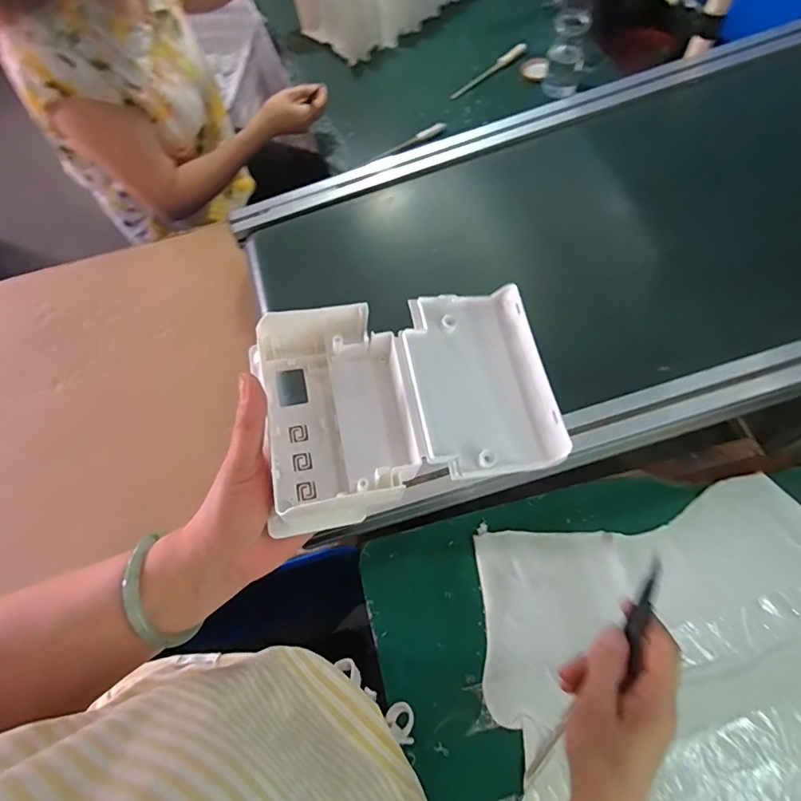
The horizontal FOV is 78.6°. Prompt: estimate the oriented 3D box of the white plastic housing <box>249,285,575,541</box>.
[{"bbox_3d":[0.002,-0.002,0.335,0.193,0.046,0.136,-13,67,-3],"label":"white plastic housing"}]

